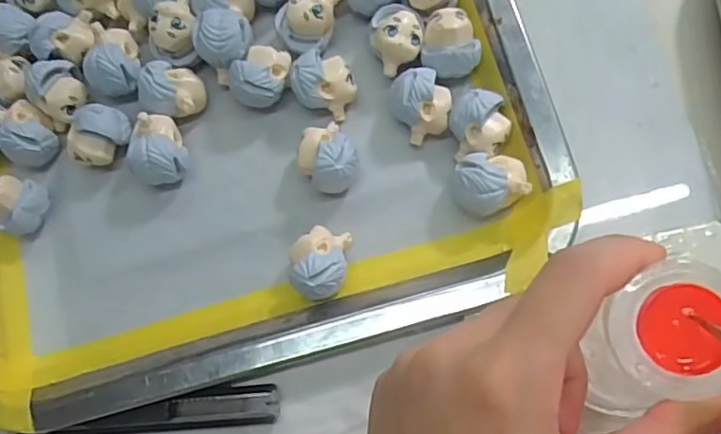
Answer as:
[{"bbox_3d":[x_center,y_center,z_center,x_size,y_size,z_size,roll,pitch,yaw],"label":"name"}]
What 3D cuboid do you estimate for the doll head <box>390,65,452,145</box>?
[{"bbox_3d":[0.026,-0.046,0.252,0.023,0.021,0.025,-1,82,5],"label":"doll head"}]

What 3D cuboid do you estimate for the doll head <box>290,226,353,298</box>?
[{"bbox_3d":[-0.015,0.019,0.244,0.021,0.022,0.028,1,79,7],"label":"doll head"}]

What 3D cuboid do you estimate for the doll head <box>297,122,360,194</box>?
[{"bbox_3d":[-0.013,-0.024,0.251,0.022,0.025,0.027,-37,77,-1],"label":"doll head"}]

